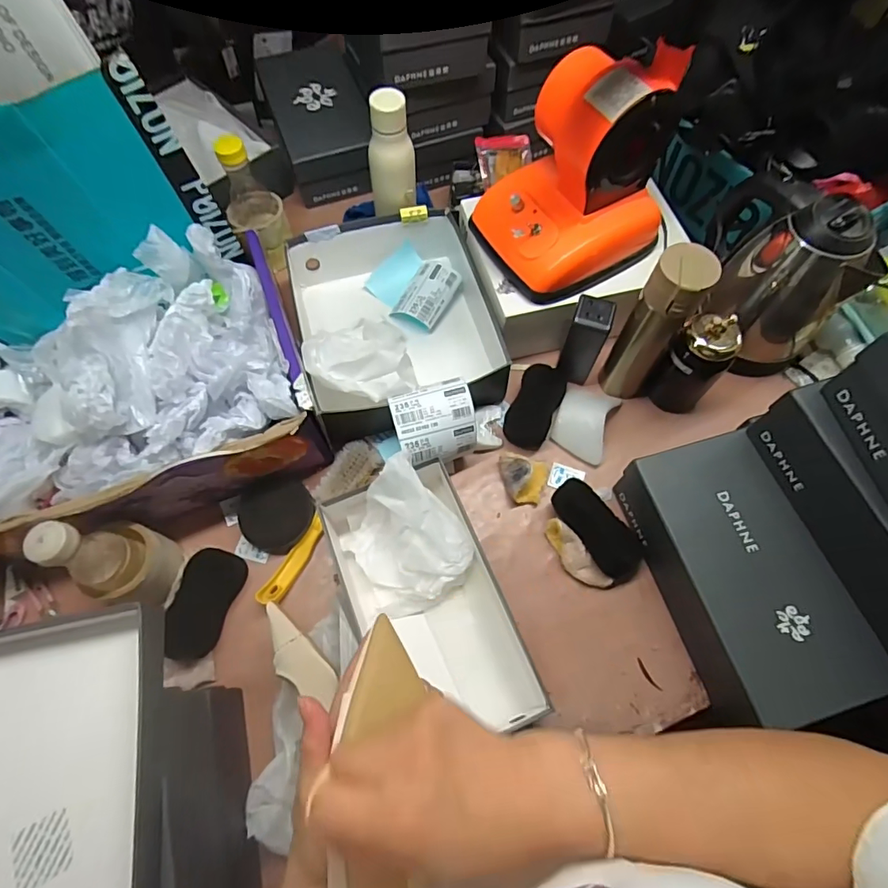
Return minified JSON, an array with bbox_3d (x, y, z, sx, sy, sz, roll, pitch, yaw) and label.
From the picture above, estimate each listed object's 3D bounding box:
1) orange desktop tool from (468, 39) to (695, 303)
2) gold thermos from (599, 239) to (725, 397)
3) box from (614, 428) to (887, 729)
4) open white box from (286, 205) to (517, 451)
[{"bbox_3d":[0.157,-0.325,0.599,0.184,0.204,0.174,-32,70,-13],"label":"orange desktop tool"},{"bbox_3d":[0.256,-0.137,0.618,0.069,0.230,0.055,29,70,12],"label":"gold thermos"},{"bbox_3d":[0.334,0.145,0.573,0.157,0.106,0.283,-12,67,-5],"label":"box"},{"bbox_3d":[-0.069,-0.178,0.736,0.263,0.141,0.312,-13,67,-6],"label":"open white box"}]

